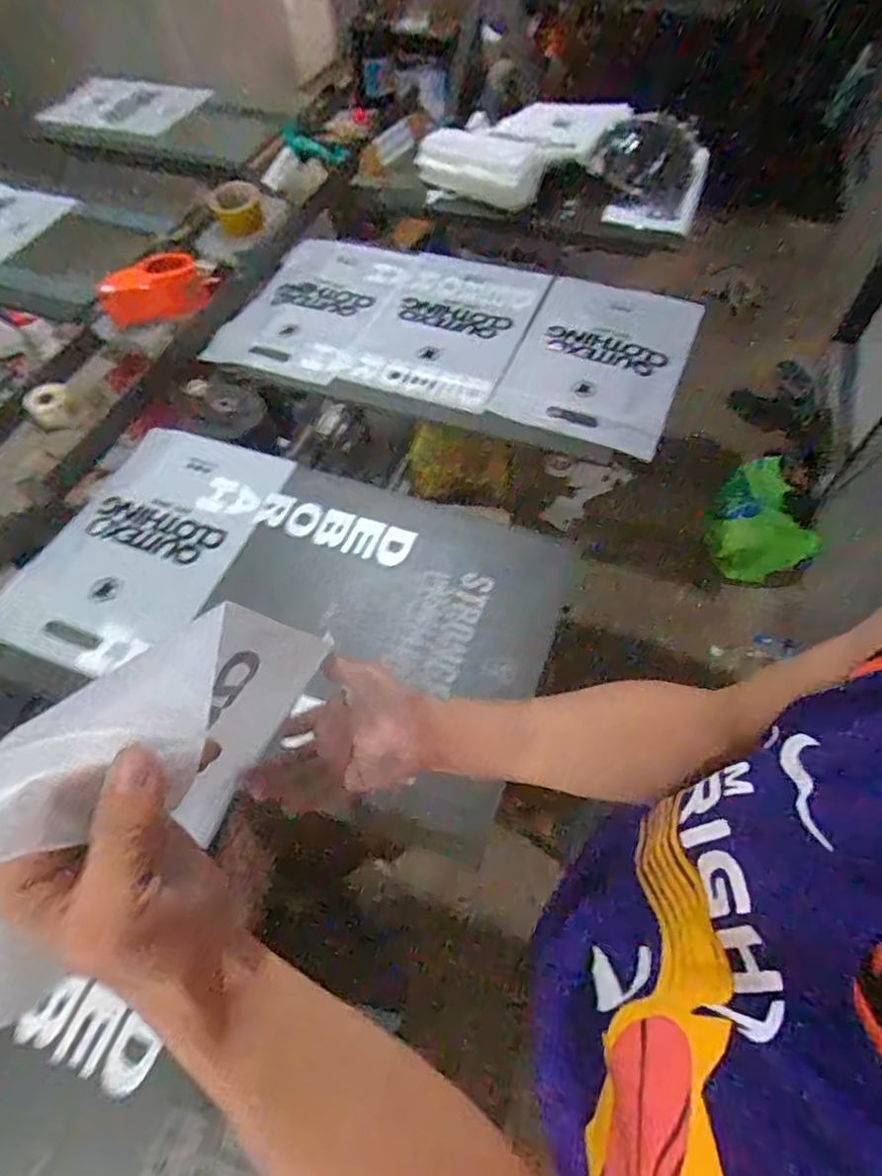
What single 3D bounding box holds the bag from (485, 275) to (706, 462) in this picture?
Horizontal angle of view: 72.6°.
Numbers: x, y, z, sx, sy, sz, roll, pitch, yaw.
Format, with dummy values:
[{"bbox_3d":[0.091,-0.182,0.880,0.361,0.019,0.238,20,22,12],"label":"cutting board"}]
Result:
[{"bbox_3d":[0.247,-0.361,0.923,0.246,0.032,0.327,20,62,13],"label":"bag"}]

